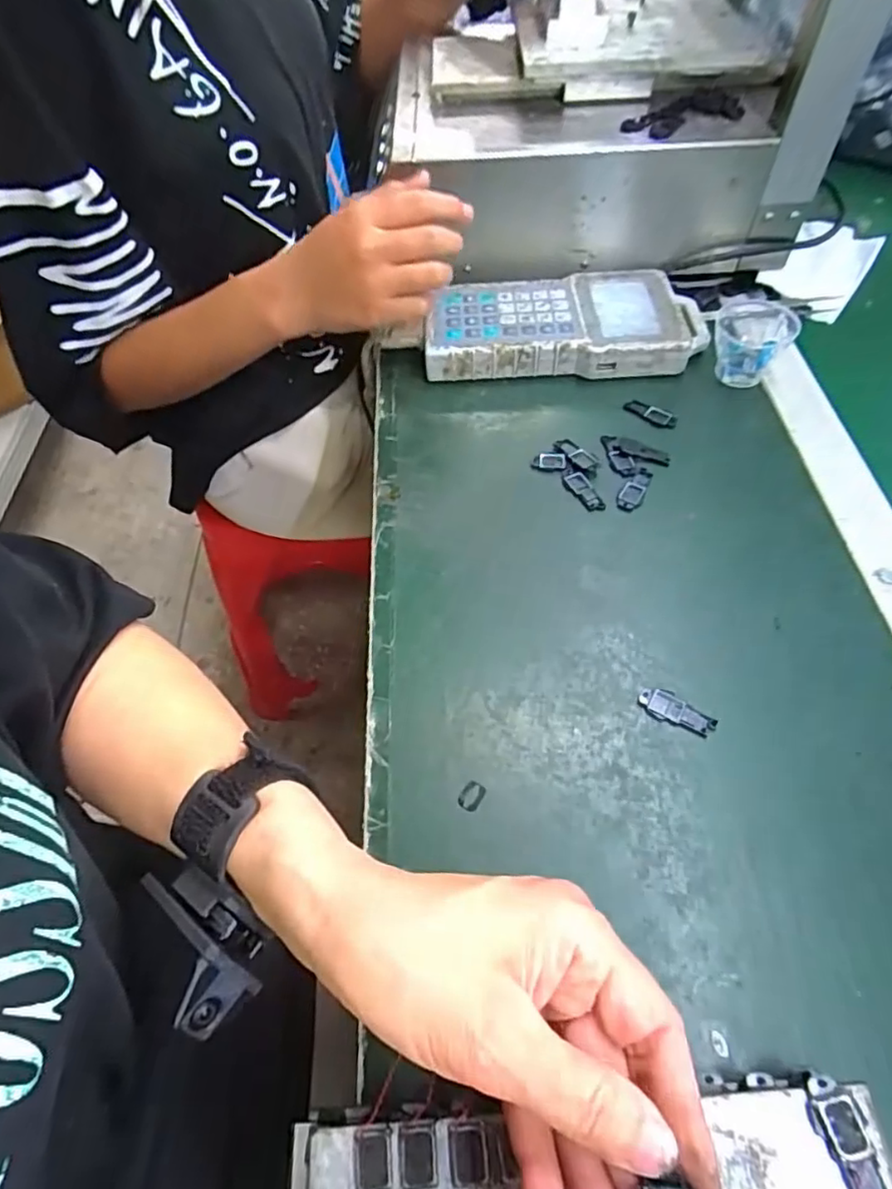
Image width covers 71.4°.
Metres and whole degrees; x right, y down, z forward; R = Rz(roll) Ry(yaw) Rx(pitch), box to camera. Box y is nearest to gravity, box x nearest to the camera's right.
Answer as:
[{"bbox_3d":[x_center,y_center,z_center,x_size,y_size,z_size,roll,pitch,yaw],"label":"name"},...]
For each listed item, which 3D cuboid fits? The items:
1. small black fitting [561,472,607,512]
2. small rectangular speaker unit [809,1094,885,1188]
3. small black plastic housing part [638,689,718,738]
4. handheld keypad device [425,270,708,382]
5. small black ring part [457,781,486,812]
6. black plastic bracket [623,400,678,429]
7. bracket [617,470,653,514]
[{"bbox_3d":[0.095,-0.072,0.429,0.015,0.004,0.038,-24,58,-12],"label":"small black fitting"},{"bbox_3d":[0.139,0.193,0.212,0.016,0.006,0.034,-8,56,-2],"label":"small rectangular speaker unit"},{"bbox_3d":[0.123,0.063,0.334,0.039,0.004,0.017,31,63,22],"label":"small black plastic housing part"},{"bbox_3d":[0.098,-0.222,0.513,0.227,0.035,0.104,0,56,4],"label":"handheld keypad device"},{"bbox_3d":[0.013,0.102,0.315,0.011,0.004,0.015,26,61,20],"label":"small black ring part"},{"bbox_3d":[0.154,-0.136,0.469,0.040,0.005,0.017,29,62,21],"label":"black plastic bracket"},{"bbox_3d":[0.130,-0.073,0.427,0.016,0.004,0.040,22,60,17],"label":"bracket"}]

